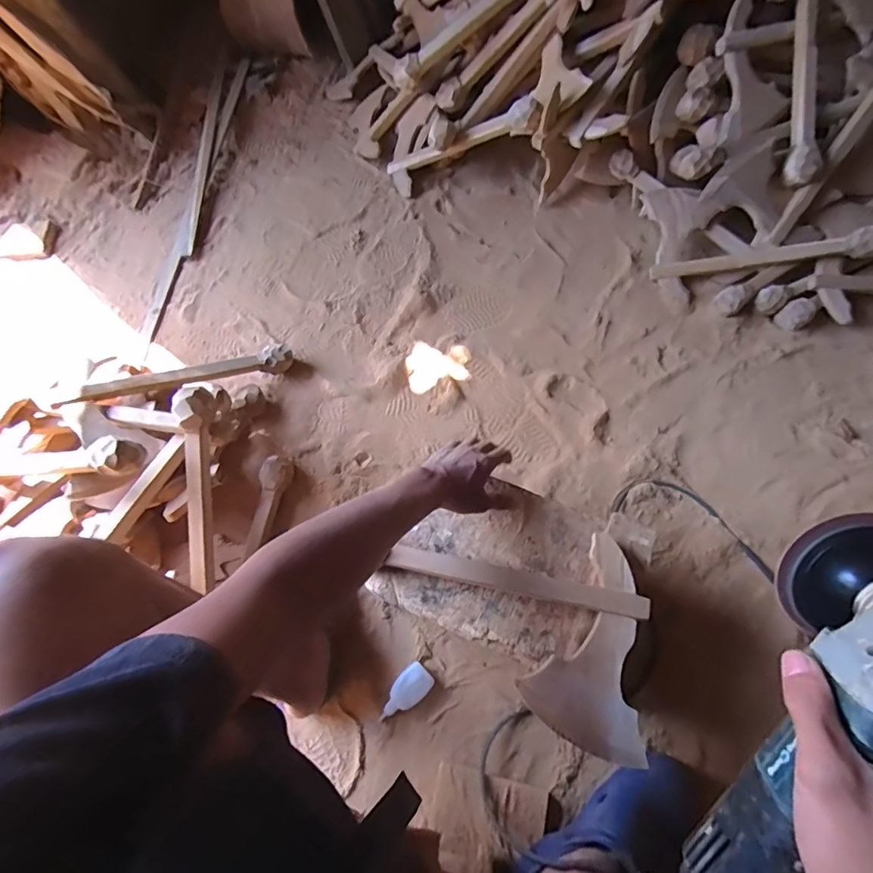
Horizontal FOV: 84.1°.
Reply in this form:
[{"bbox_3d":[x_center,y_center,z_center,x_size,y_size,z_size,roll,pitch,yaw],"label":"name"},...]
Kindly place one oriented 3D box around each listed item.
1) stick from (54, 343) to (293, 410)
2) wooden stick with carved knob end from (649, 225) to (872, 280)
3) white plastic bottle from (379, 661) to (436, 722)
[{"bbox_3d":[-0.438,-0.108,0.855,0.370,0.046,0.039,-19,65,-32],"label":"stick"},{"bbox_3d":[0.637,-0.352,0.957,0.389,0.052,0.049,-1,66,24],"label":"wooden stick with carved knob end"},{"bbox_3d":[-0.047,0.382,0.717,0.044,0.031,0.090,42,75,17],"label":"white plastic bottle"}]

